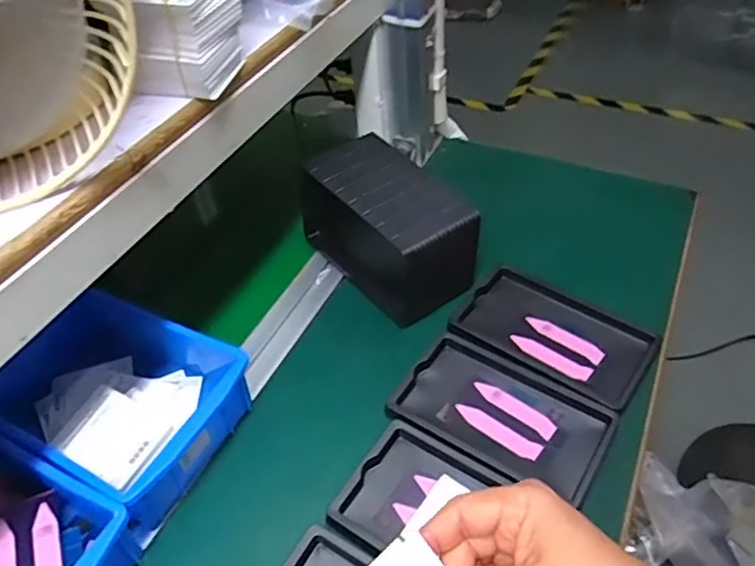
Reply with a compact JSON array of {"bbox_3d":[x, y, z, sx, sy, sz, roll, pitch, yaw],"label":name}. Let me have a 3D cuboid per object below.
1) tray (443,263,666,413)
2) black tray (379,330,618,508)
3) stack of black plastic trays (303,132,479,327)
[{"bbox_3d":[0.156,0.044,0.552,0.159,0.016,0.096,25,52,28],"label":"tray"},{"bbox_3d":[0.101,0.101,0.495,0.155,0.017,0.102,22,51,25],"label":"black tray"},{"bbox_3d":[0.009,-0.055,0.589,0.095,0.101,0.178,-30,49,-22],"label":"stack of black plastic trays"}]

